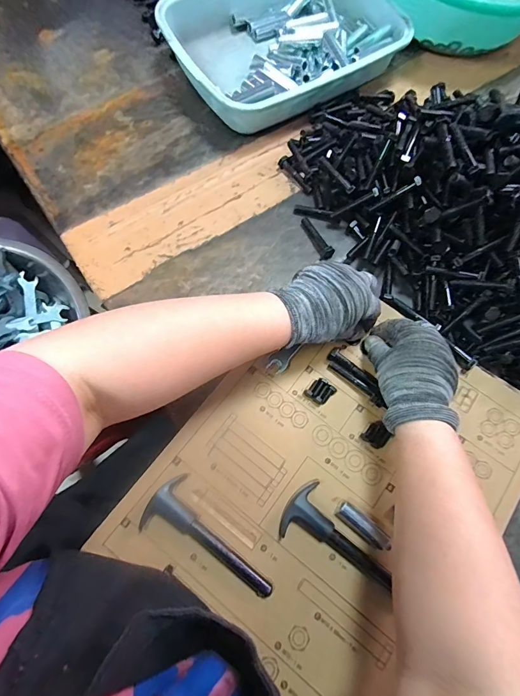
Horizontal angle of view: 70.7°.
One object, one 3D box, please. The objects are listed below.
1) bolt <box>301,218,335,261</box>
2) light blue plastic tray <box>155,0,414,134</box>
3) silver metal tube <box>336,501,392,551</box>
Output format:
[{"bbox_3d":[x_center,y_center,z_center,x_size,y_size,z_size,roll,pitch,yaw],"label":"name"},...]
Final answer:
[{"bbox_3d":[0.069,-0.137,0.447,0.015,0.014,0.065,-23,73,-9],"label":"bolt"},{"bbox_3d":[0.040,-0.445,0.521,0.335,0.053,0.232,-31,75,-11],"label":"light blue plastic tray"},{"bbox_3d":[0.096,0.165,0.339,0.053,0.015,0.016,37,74,10],"label":"silver metal tube"}]

